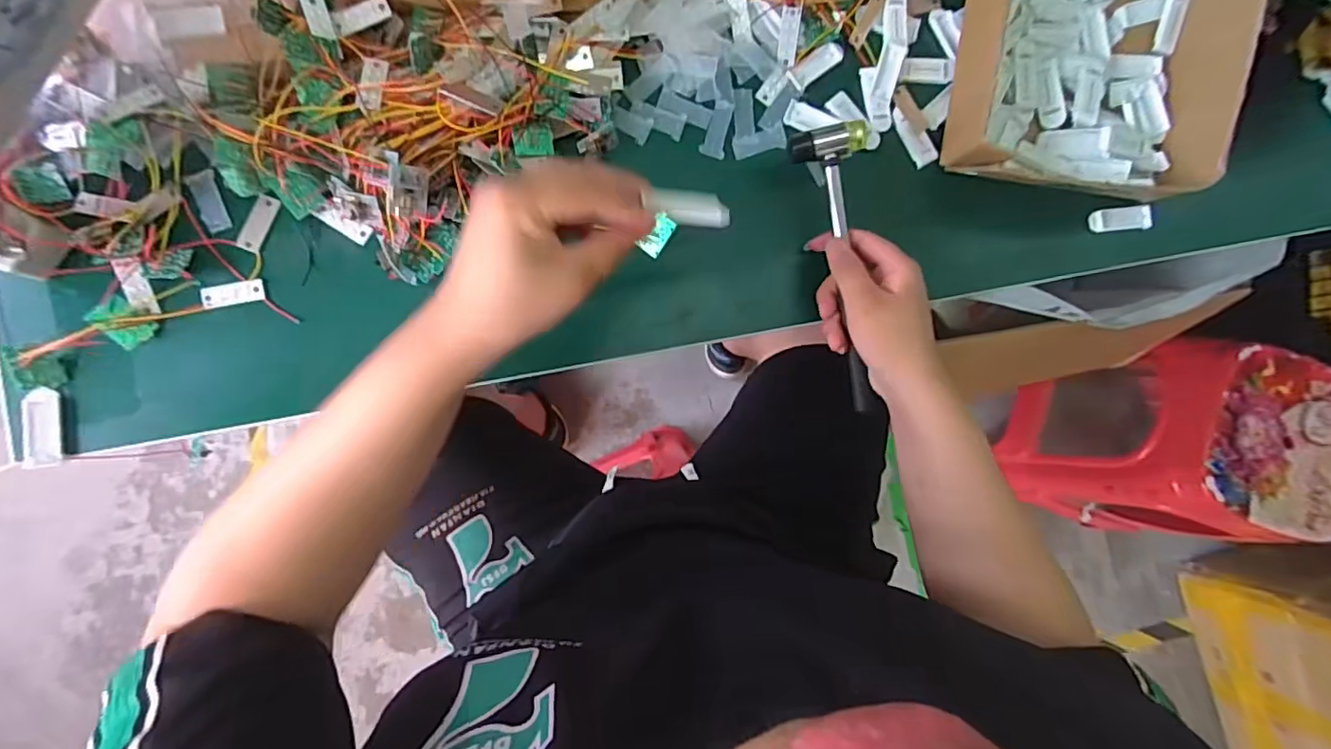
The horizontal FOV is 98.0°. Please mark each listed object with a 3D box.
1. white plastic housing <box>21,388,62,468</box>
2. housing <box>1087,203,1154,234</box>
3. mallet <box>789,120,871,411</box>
[{"bbox_3d":[-0.471,0.041,0.437,0.019,0.012,0.058,-5,87,-6],"label":"white plastic housing"},{"bbox_3d":[0.418,-0.142,0.531,0.050,0.009,0.022,-5,87,11],"label":"housing"},{"bbox_3d":[0.146,-0.083,0.475,0.057,0.023,0.232,-11,99,-6],"label":"mallet"}]

